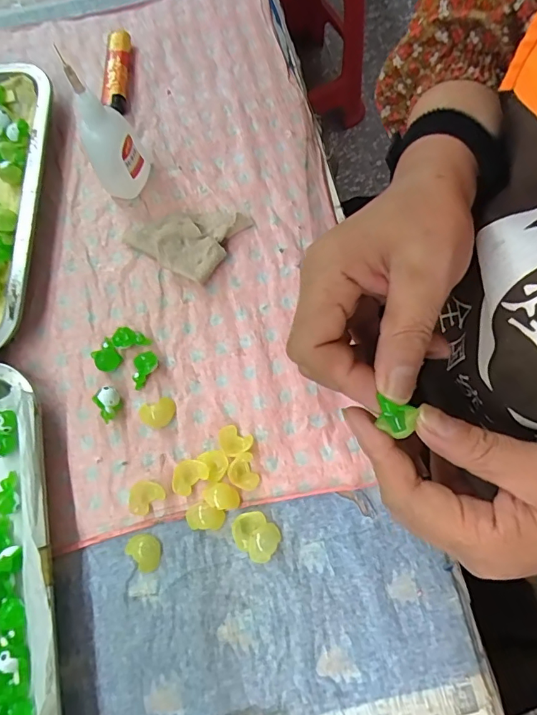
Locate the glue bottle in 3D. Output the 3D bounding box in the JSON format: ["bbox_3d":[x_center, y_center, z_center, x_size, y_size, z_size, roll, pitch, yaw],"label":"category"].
[{"bbox_3d":[-0.114,-0.160,0.321,0.039,0.102,0.042,-22,72,-5],"label":"glue bottle"}]

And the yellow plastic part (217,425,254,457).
[{"bbox_3d":[-0.023,0.054,0.300,0.023,0.012,0.018,32,76,12],"label":"yellow plastic part"}]

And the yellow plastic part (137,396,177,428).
[{"bbox_3d":[-0.074,0.037,0.311,0.024,0.009,0.018,-27,73,-6],"label":"yellow plastic part"}]

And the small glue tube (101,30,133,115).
[{"bbox_3d":[-0.123,-0.235,0.381,0.019,0.016,0.071,2,73,3],"label":"small glue tube"}]

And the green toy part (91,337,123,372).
[{"bbox_3d":[-0.114,-0.001,0.325,0.016,0.011,0.022,-29,73,-7],"label":"green toy part"}]

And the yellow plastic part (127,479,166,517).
[{"bbox_3d":[-0.078,0.087,0.293,0.024,0.009,0.017,-39,75,-9],"label":"yellow plastic part"}]

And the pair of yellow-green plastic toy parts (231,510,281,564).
[{"bbox_3d":[-0.008,0.107,0.281,0.029,0.013,0.023,38,78,12],"label":"pair of yellow-green plastic toy parts"}]

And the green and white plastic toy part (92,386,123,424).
[{"bbox_3d":[-0.106,0.031,0.311,0.015,0.015,0.021,-29,73,-7],"label":"green and white plastic toy part"}]

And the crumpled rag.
[{"bbox_3d":[-0.062,-0.096,0.346,0.073,0.018,0.064,31,76,12],"label":"crumpled rag"}]

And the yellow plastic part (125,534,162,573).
[{"bbox_3d":[-0.076,0.118,0.285,0.023,0.008,0.018,38,77,13],"label":"yellow plastic part"}]

